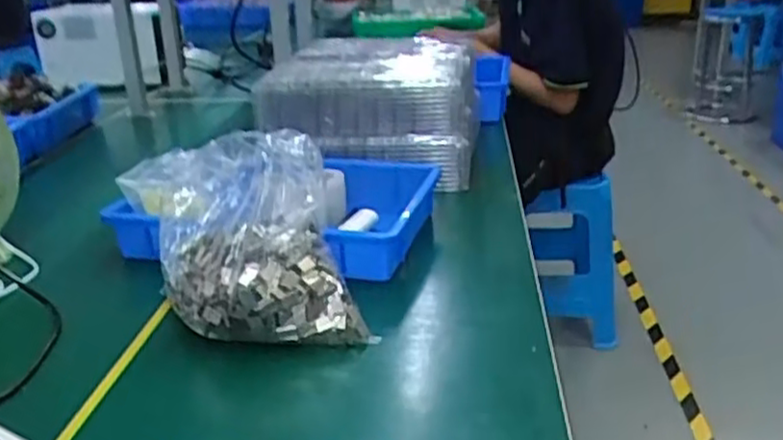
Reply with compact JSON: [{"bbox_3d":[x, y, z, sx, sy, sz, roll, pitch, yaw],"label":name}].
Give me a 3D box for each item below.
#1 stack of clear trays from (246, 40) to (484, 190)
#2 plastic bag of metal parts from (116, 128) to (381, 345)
[{"bbox_3d":[-0.026,-0.176,1.150,0.303,0.166,0.318,1,23,7],"label":"stack of clear trays"},{"bbox_3d":[-0.147,0.016,0.715,0.207,0.151,0.184,-6,23,-13],"label":"plastic bag of metal parts"}]

